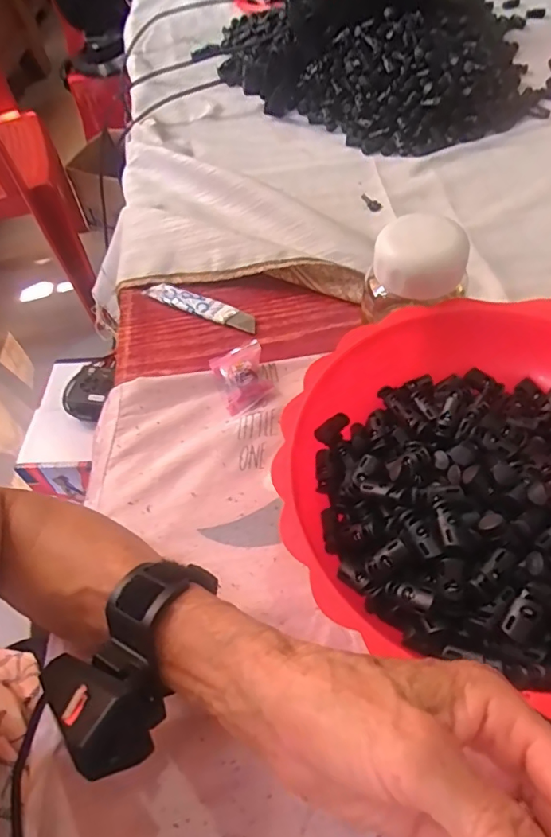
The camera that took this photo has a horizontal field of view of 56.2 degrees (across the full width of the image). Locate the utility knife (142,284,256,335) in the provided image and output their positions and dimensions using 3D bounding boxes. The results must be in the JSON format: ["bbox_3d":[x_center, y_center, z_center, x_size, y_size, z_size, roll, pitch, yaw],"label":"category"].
[{"bbox_3d":[-0.069,-0.103,0.472,0.115,0.004,0.018,22,77,16],"label":"utility knife"}]

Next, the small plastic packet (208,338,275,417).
[{"bbox_3d":[-0.025,-0.032,0.409,0.040,0.023,0.057,-20,55,-10],"label":"small plastic packet"}]

